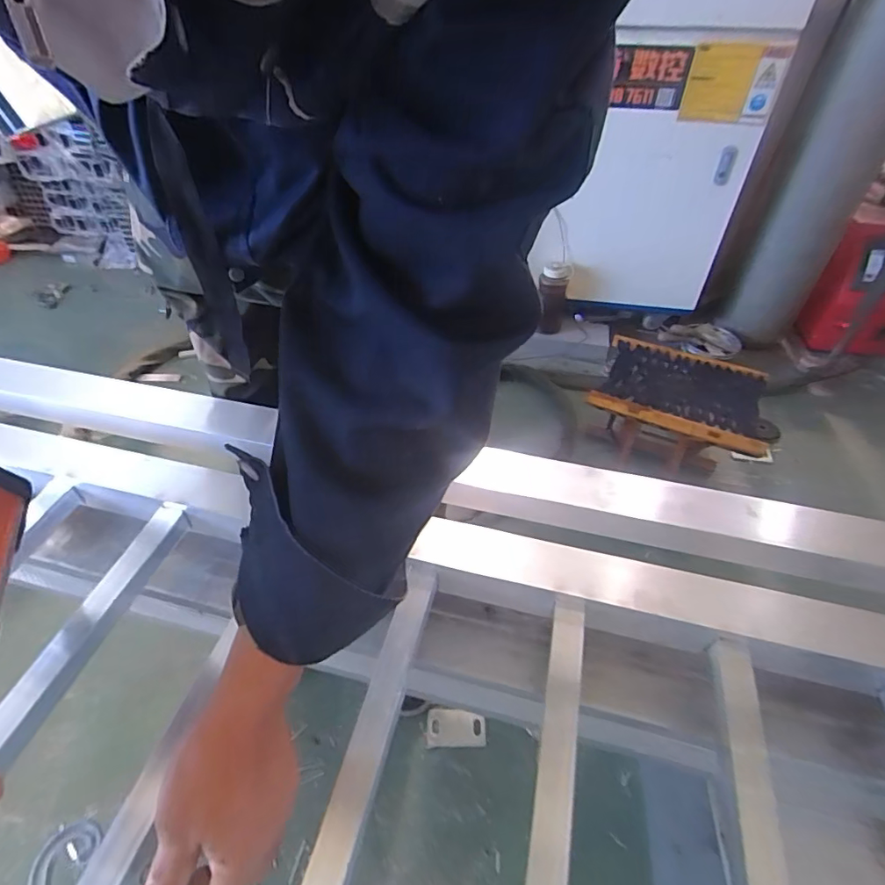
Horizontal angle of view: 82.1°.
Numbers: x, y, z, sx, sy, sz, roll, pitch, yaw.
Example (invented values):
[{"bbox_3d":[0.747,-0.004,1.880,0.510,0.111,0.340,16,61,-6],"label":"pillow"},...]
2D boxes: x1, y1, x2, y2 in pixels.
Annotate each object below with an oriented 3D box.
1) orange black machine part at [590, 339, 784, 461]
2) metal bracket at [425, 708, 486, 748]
[{"bbox_3d":[0.459,-0.089,0.969,0.334,0.059,0.267,28,51,25],"label":"orange black machine part"},{"bbox_3d":[0.021,0.452,0.804,0.093,0.013,0.052,2,45,2],"label":"metal bracket"}]

